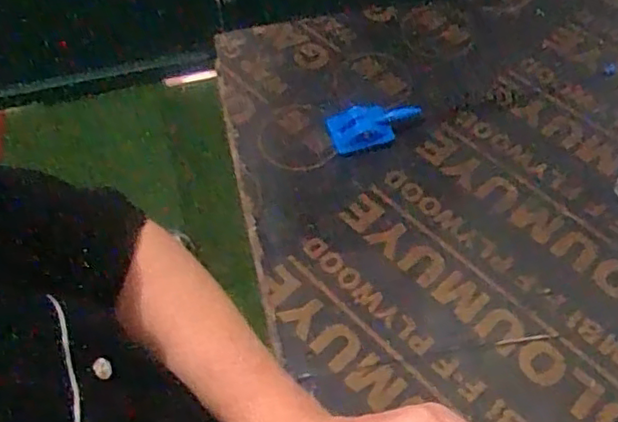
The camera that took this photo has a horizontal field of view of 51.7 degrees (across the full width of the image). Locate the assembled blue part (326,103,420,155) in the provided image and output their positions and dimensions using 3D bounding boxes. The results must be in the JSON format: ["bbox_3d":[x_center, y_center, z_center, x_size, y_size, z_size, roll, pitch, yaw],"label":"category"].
[{"bbox_3d":[0.049,-0.066,0.488,0.069,0.013,0.034,-12,58,-6],"label":"assembled blue part"}]

